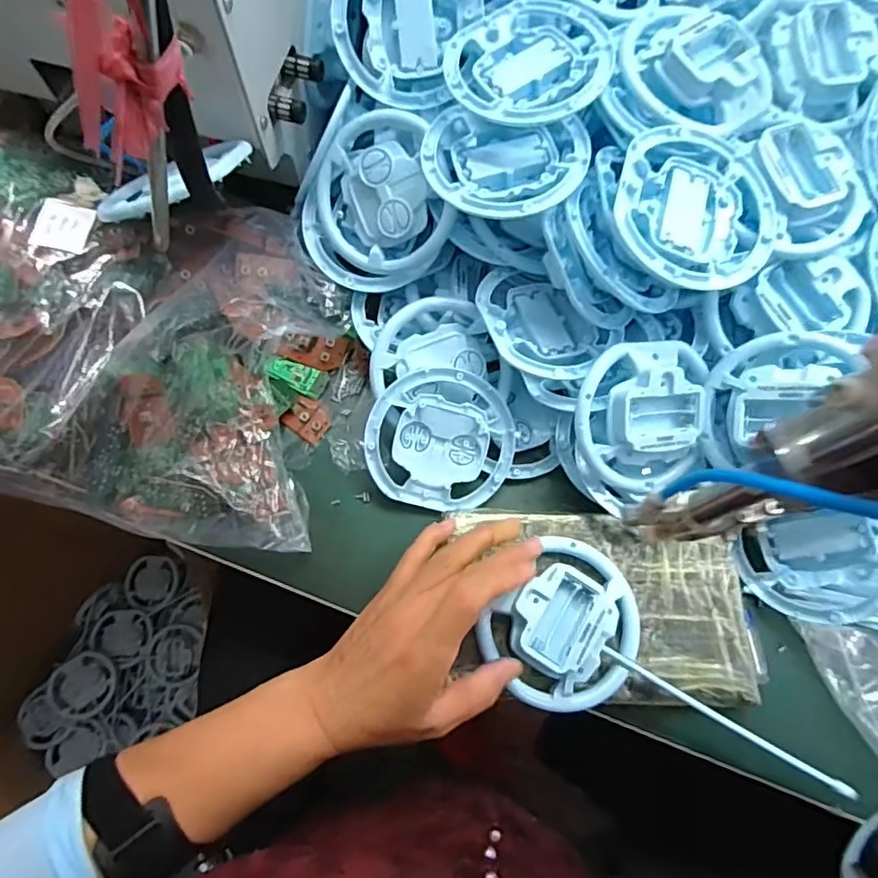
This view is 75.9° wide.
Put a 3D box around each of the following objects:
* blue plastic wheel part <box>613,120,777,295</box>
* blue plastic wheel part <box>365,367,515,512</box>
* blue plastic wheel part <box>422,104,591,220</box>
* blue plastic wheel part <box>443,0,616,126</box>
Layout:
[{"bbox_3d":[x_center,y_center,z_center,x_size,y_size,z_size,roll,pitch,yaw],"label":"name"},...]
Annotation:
[{"bbox_3d":[0.155,-0.138,0.344,0.099,0.014,0.102,14,76,-6],"label":"blue plastic wheel part"},{"bbox_3d":[0.002,0.001,0.406,0.106,0.012,0.100,11,97,-8],"label":"blue plastic wheel part"},{"bbox_3d":[0.042,-0.177,0.365,0.104,0.019,0.087,6,73,0],"label":"blue plastic wheel part"},{"bbox_3d":[0.057,-0.246,0.363,0.103,0.016,0.103,0,73,-1],"label":"blue plastic wheel part"}]

